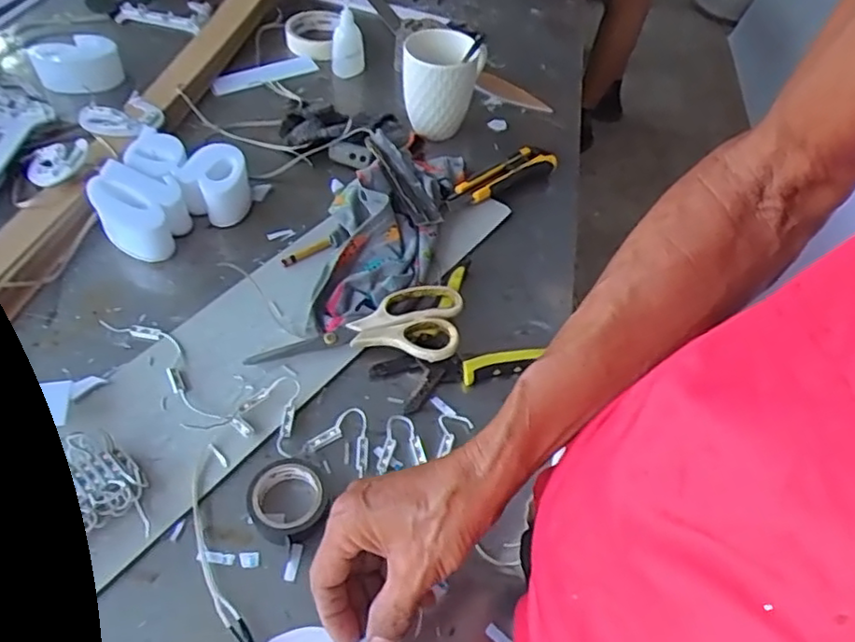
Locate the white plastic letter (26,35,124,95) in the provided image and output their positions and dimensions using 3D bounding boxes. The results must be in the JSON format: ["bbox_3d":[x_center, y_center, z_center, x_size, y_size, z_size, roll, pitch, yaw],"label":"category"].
[{"bbox_3d":[-0.421,-0.307,0.766,0.093,0.045,0.076,-22,56,-22],"label":"white plastic letter"}]

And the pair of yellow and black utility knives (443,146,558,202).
[{"bbox_3d":[0.080,-0.158,0.703,0.149,0.025,0.039,-29,58,-26],"label":"pair of yellow and black utility knives"}]

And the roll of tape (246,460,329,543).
[{"bbox_3d":[-0.100,0.128,0.454,0.051,0.021,0.056,3,50,-3],"label":"roll of tape"}]

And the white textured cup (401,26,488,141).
[{"bbox_3d":[0.016,-0.268,0.734,0.077,0.116,0.076,3,50,-3],"label":"white textured cup"}]

